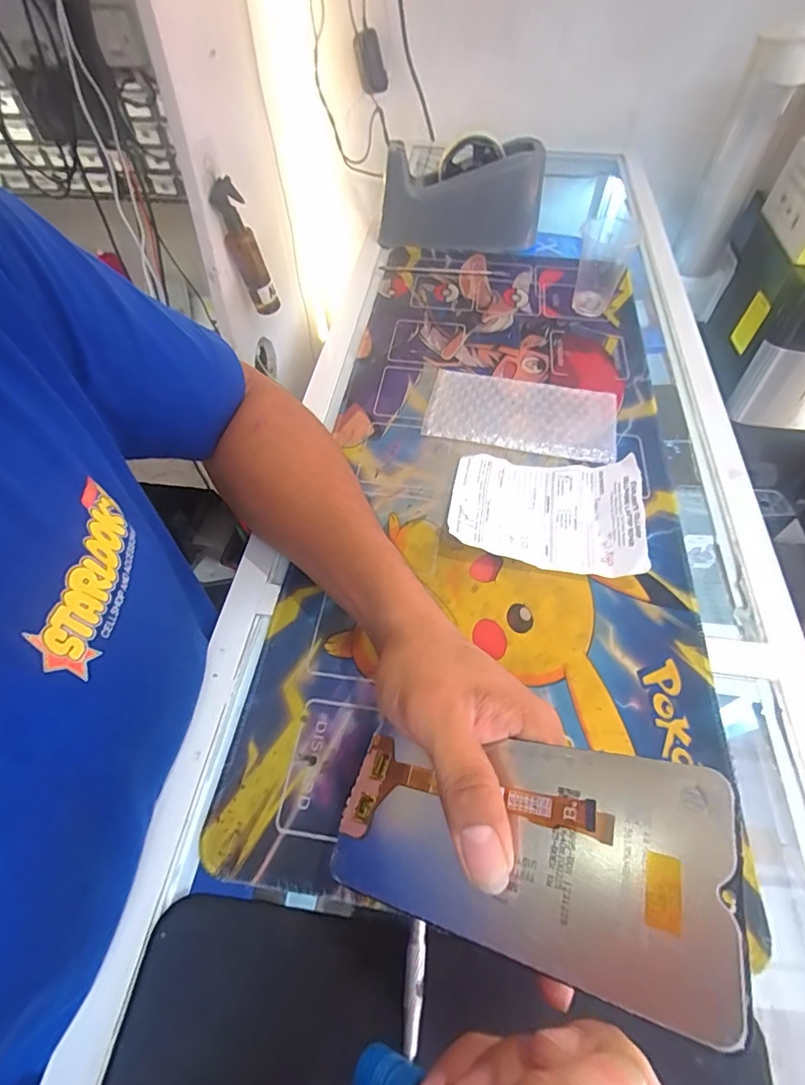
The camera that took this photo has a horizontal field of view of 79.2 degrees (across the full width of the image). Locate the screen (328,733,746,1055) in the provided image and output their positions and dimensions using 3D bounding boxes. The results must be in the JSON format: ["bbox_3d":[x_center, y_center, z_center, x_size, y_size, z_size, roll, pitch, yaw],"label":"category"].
[{"bbox_3d":[0.036,0.113,0.185,0.150,0.010,0.070,-11,47,35],"label":"screen"}]

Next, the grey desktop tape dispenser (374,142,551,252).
[{"bbox_3d":[0.071,-0.429,0.607,0.201,0.101,0.063,6,56,5],"label":"grey desktop tape dispenser"}]

